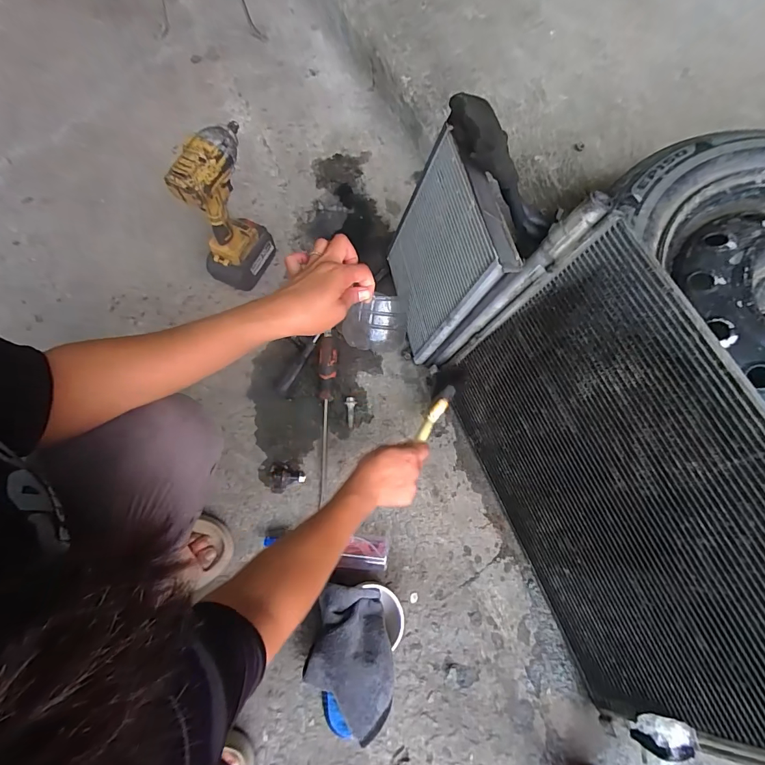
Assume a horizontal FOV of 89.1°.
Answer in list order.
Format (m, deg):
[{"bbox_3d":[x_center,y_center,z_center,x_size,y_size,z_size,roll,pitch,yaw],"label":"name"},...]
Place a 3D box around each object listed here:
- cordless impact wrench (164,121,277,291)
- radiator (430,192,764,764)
[{"bbox_3d":[-0.265,-0.280,0.662,0.071,0.269,0.135,26,72,8],"label":"cordless impact wrench"},{"bbox_3d":[0.273,0.137,0.484,0.025,0.369,0.579,-13,70,-28],"label":"radiator"}]

